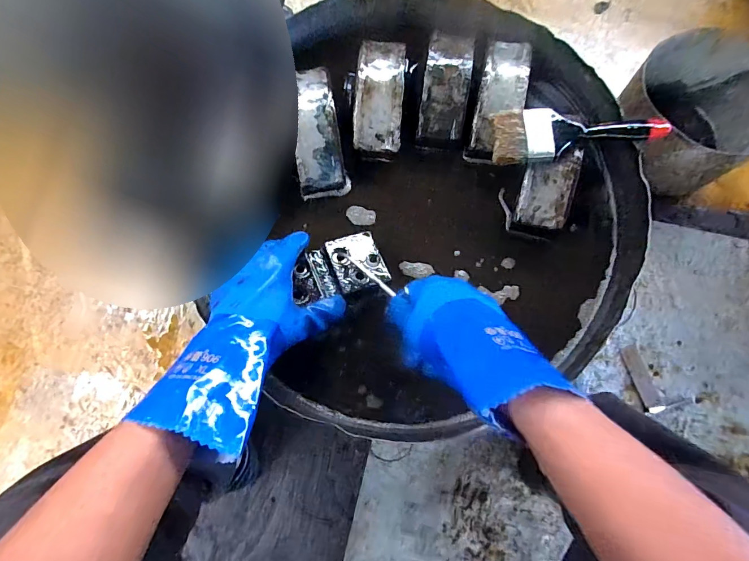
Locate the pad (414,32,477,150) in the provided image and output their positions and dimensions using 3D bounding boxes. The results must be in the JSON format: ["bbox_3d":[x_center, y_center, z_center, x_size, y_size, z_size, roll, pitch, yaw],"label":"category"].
[{"bbox_3d":[0.094,-0.253,0.519,0.059,0.029,0.151,9,92,2],"label":"pad"}]

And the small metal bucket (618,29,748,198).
[{"bbox_3d":[0.655,-0.336,0.833,0.286,0.174,0.283,-44,81,-7],"label":"small metal bucket"}]

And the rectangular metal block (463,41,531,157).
[{"bbox_3d":[0.165,-0.241,0.519,0.059,0.042,0.158,12,80,4],"label":"rectangular metal block"}]

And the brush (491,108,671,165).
[{"bbox_3d":[0.244,-0.178,0.475,0.195,0.029,0.068,0,79,2],"label":"brush"}]

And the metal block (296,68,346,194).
[{"bbox_3d":[-0.077,-0.201,0.531,0.057,0.065,0.163,-9,79,0],"label":"metal block"}]

